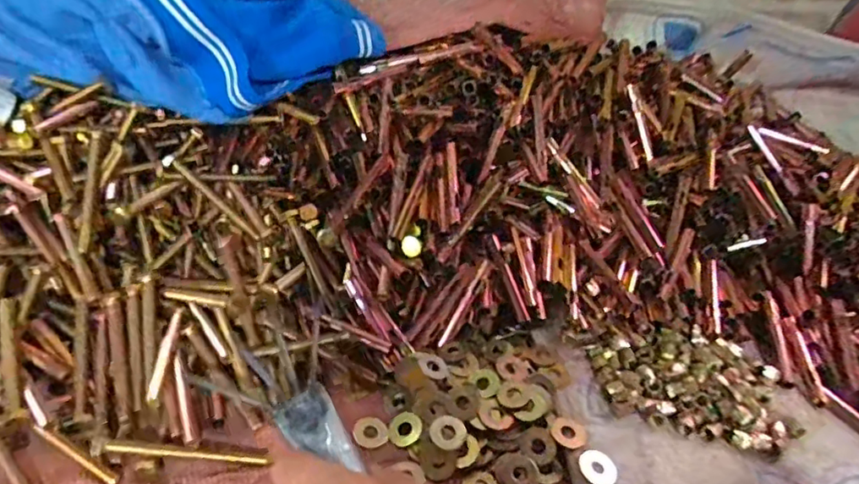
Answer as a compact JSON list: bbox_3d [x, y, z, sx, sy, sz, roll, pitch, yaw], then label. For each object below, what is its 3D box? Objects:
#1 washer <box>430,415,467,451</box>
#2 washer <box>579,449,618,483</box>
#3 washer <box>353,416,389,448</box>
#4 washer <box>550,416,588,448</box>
[{"bbox_3d":[0.013,0.133,0.402,0.024,0.005,0.024,4,45,-4],"label":"washer"},{"bbox_3d":[0.114,0.153,0.388,0.023,0.004,0.025,3,54,-4],"label":"washer"},{"bbox_3d":[-0.042,0.134,0.407,0.023,0.004,0.026,-15,49,-21],"label":"washer"},{"bbox_3d":[0.100,0.135,0.408,0.026,0.004,0.026,2,29,-1],"label":"washer"}]

